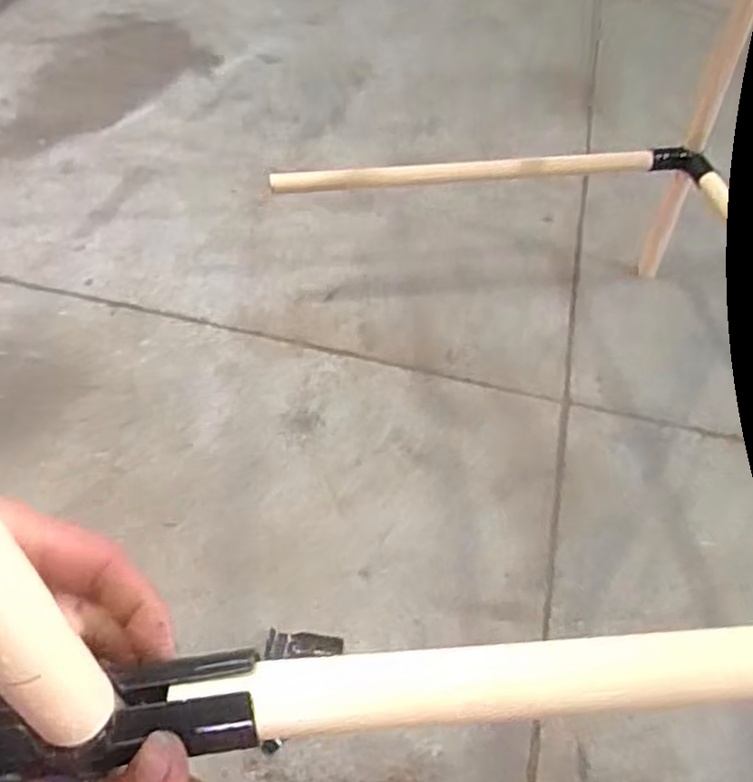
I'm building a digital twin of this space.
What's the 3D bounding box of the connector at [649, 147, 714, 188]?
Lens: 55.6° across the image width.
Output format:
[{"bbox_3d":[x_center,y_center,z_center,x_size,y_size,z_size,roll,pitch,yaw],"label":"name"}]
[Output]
[{"bbox_3d":[0.458,-0.342,1.083,0.086,0.045,0.033,12,49,7],"label":"connector"}]

